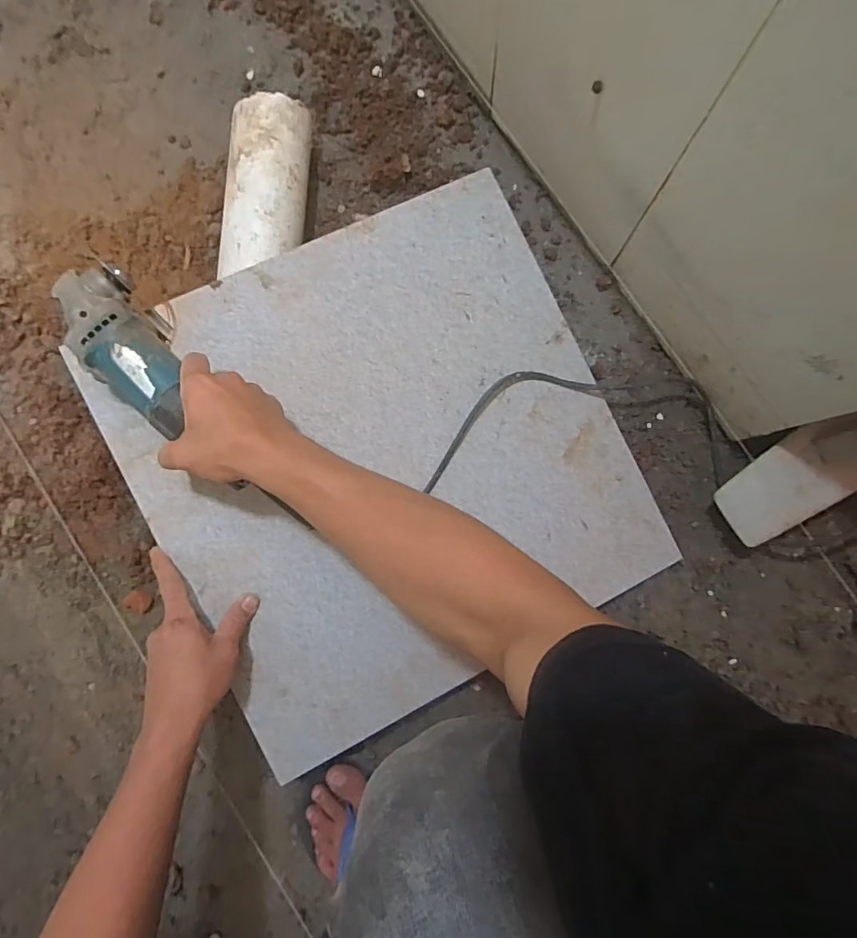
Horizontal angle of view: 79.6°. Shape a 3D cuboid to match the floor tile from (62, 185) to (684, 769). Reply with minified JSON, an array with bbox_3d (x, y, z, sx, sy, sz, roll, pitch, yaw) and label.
[{"bbox_3d":[-0.040,-0.009,0.552,0.488,0.007,0.488,-26,90,-7],"label":"floor tile"}]

